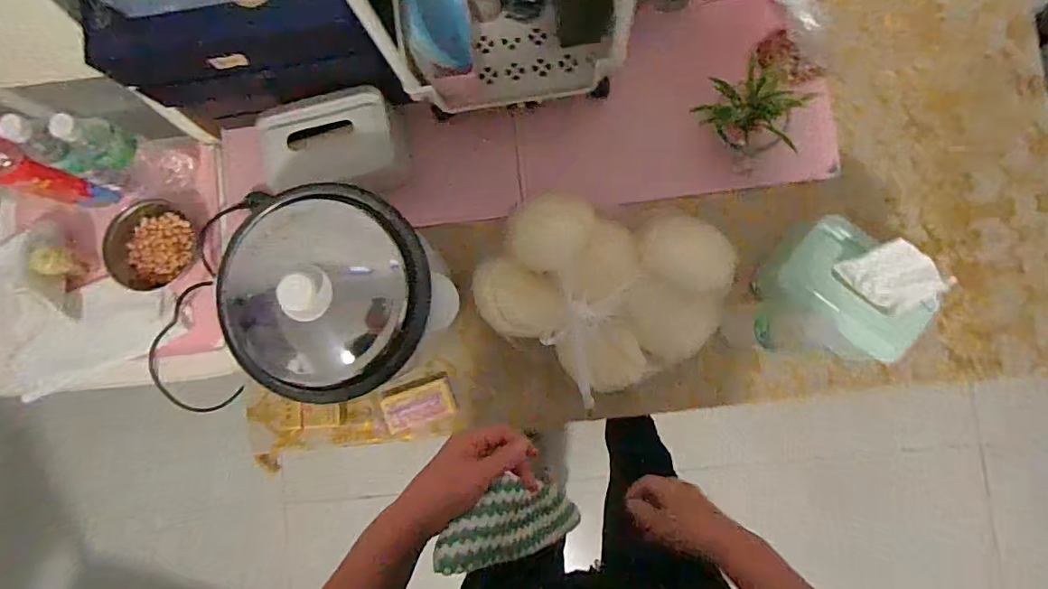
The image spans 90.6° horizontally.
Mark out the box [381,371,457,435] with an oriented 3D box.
[{"bbox_3d":[-0.151,0.156,0.749,0.105,0.022,0.062,-21,83,5],"label":"box"}]

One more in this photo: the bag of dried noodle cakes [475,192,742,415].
[{"bbox_3d":[0.108,-0.002,0.683,0.304,0.080,0.259,21,88,8],"label":"bag of dried noodle cakes"}]

